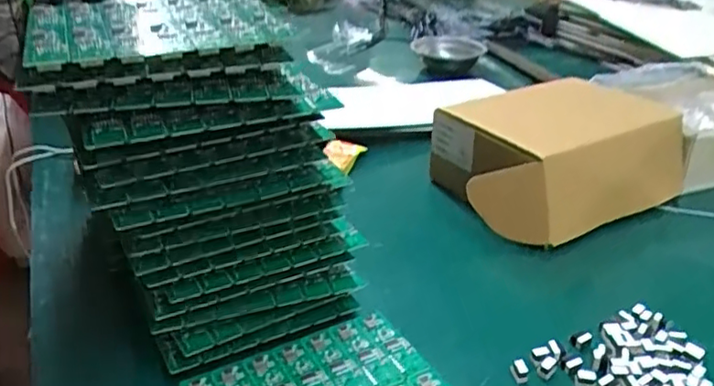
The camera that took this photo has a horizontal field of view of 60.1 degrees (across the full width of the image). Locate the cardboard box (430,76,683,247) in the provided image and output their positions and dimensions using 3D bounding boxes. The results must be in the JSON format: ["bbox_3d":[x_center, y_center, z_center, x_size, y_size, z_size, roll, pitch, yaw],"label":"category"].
[{"bbox_3d":[0.207,-0.042,0.677,0.255,0.087,0.186,-15,31,-26],"label":"cardboard box"}]

